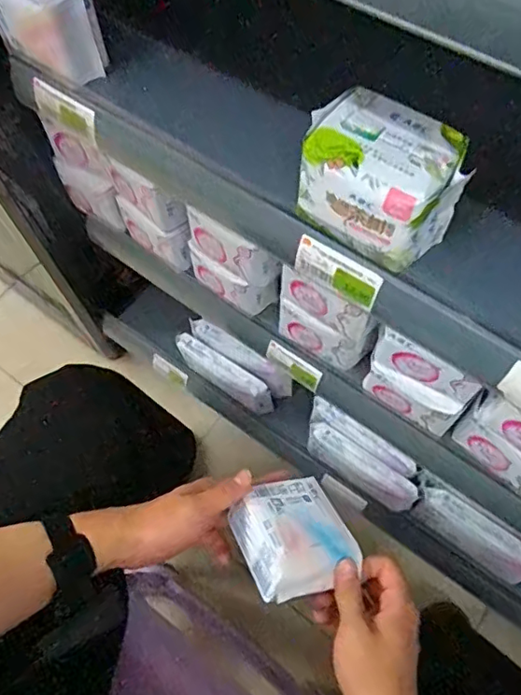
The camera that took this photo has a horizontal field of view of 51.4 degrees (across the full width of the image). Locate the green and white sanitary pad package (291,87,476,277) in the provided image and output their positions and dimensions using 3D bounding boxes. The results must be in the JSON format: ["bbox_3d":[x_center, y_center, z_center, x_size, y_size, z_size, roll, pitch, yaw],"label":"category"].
[{"bbox_3d":[0.094,-0.129,0.418,0.114,0.082,0.077,34,70,16],"label":"green and white sanitary pad package"}]

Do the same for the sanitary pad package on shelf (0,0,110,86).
[{"bbox_3d":[-0.203,-0.311,0.513,0.103,0.089,0.050,27,69,14],"label":"sanitary pad package on shelf"}]

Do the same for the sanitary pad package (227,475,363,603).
[{"bbox_3d":[0.030,0.167,0.484,0.099,0.042,0.098,-12,42,-36],"label":"sanitary pad package"}]

